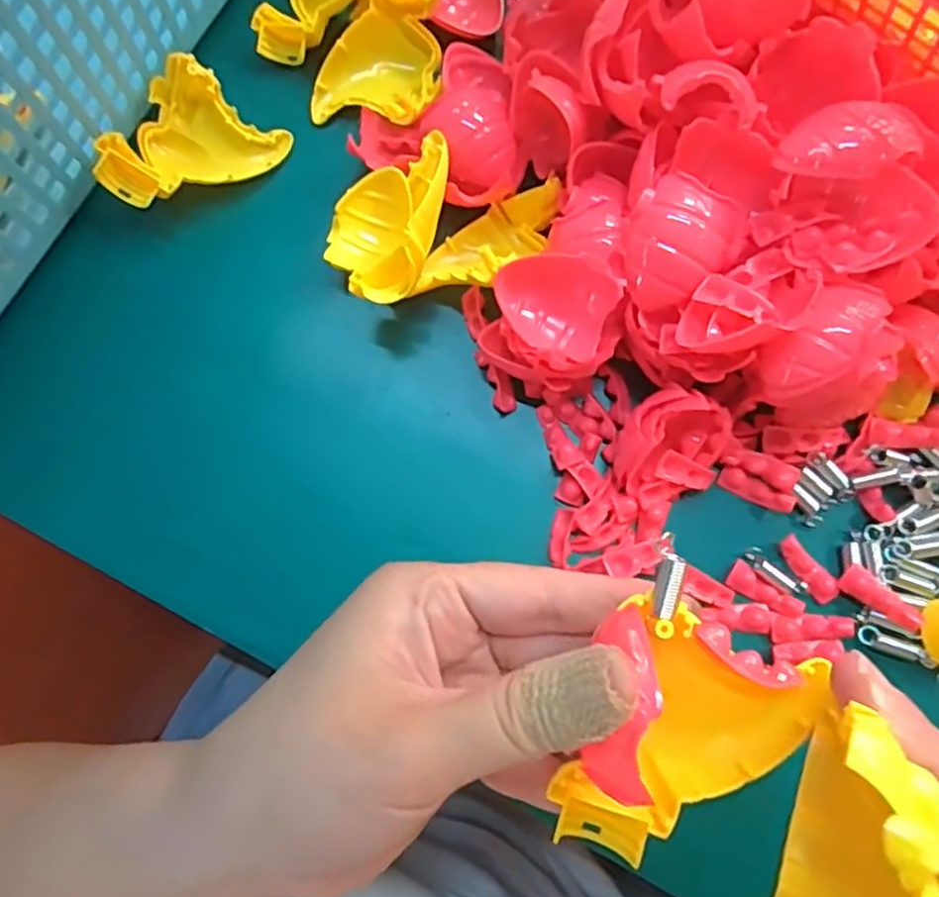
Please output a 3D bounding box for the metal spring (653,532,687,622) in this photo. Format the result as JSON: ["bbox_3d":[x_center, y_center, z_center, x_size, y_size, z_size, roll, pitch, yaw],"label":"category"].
[{"bbox_3d":[0.053,0.034,0.175,0.007,0.004,0.022,3,90,1],"label":"metal spring"}]

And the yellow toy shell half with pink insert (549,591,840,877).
[{"bbox_3d":[0.057,0.080,0.181,0.057,0.034,0.064,21,80,4],"label":"yellow toy shell half with pink insert"}]

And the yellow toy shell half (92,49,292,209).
[{"bbox_3d":[-0.123,-0.131,0.290,0.052,0.029,0.067,31,81,6],"label":"yellow toy shell half"}]

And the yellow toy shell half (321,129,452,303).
[{"bbox_3d":[-0.035,-0.095,0.273,0.045,0.027,0.077,13,79,3],"label":"yellow toy shell half"}]

